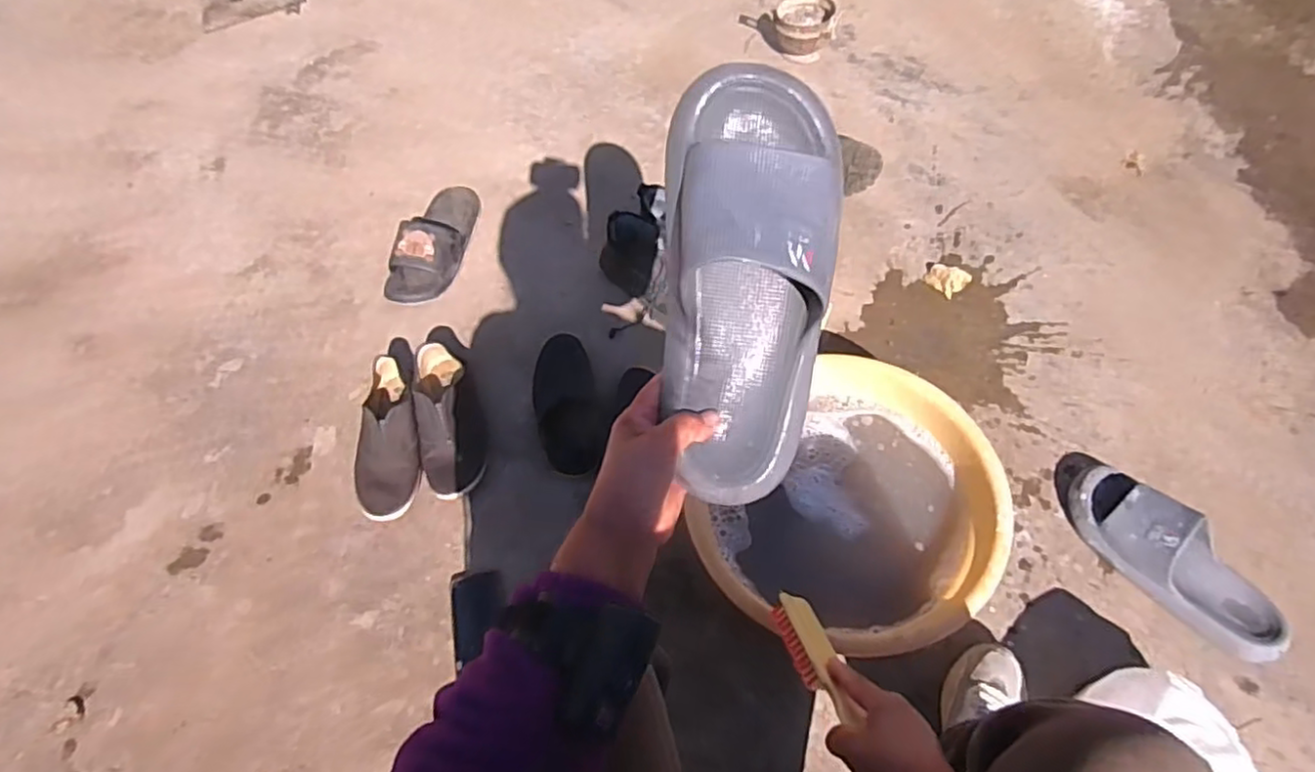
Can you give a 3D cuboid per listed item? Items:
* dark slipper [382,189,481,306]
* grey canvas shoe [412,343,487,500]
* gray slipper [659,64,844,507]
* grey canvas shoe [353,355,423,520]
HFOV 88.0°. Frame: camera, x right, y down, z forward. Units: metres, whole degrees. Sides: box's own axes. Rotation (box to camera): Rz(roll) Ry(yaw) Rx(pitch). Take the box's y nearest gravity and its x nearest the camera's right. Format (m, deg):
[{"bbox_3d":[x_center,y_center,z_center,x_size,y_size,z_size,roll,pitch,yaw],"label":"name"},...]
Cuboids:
[{"bbox_3d":[-0.434,-0.295,1.319,0.121,0.083,0.299,5,59,7],"label":"dark slipper"},{"bbox_3d":[-0.339,0.050,1.113,0.105,0.068,0.272,-14,59,-4],"label":"grey canvas shoe"},{"bbox_3d":[0.055,-0.056,0.444,0.108,0.070,0.284,4,102,7],"label":"gray slipper"},{"bbox_3d":[-0.431,0.081,1.095,0.105,0.081,0.269,-6,58,1],"label":"grey canvas shoe"}]

